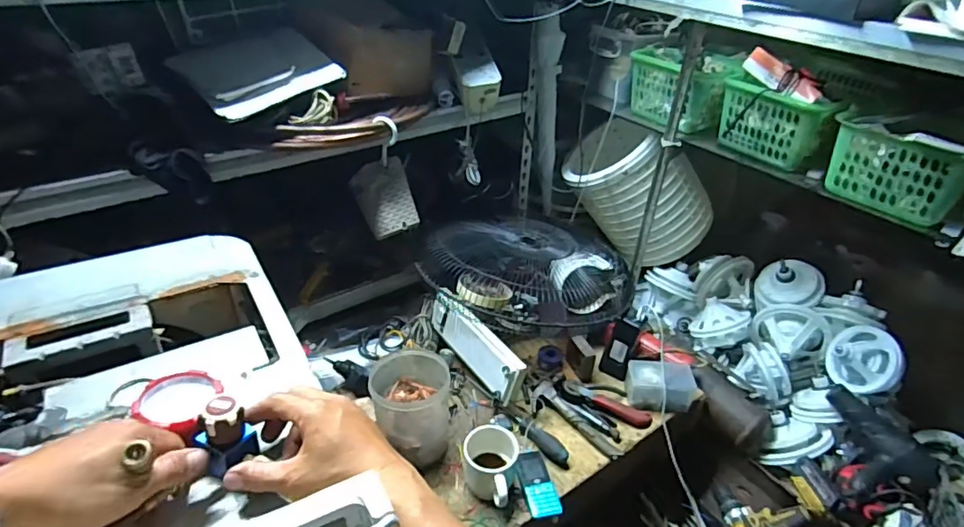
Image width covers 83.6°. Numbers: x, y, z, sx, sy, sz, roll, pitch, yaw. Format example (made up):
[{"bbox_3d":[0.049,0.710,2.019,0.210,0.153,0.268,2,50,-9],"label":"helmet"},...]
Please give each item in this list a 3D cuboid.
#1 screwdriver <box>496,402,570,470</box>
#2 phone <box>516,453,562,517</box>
[{"bbox_3d":[0.095,0.316,1.035,0.030,0.026,0.182,-24,43,-34],"label":"screwdriver"},{"bbox_3d":[0.096,0.381,0.941,0.053,0.009,0.116,-5,35,-12],"label":"phone"}]

